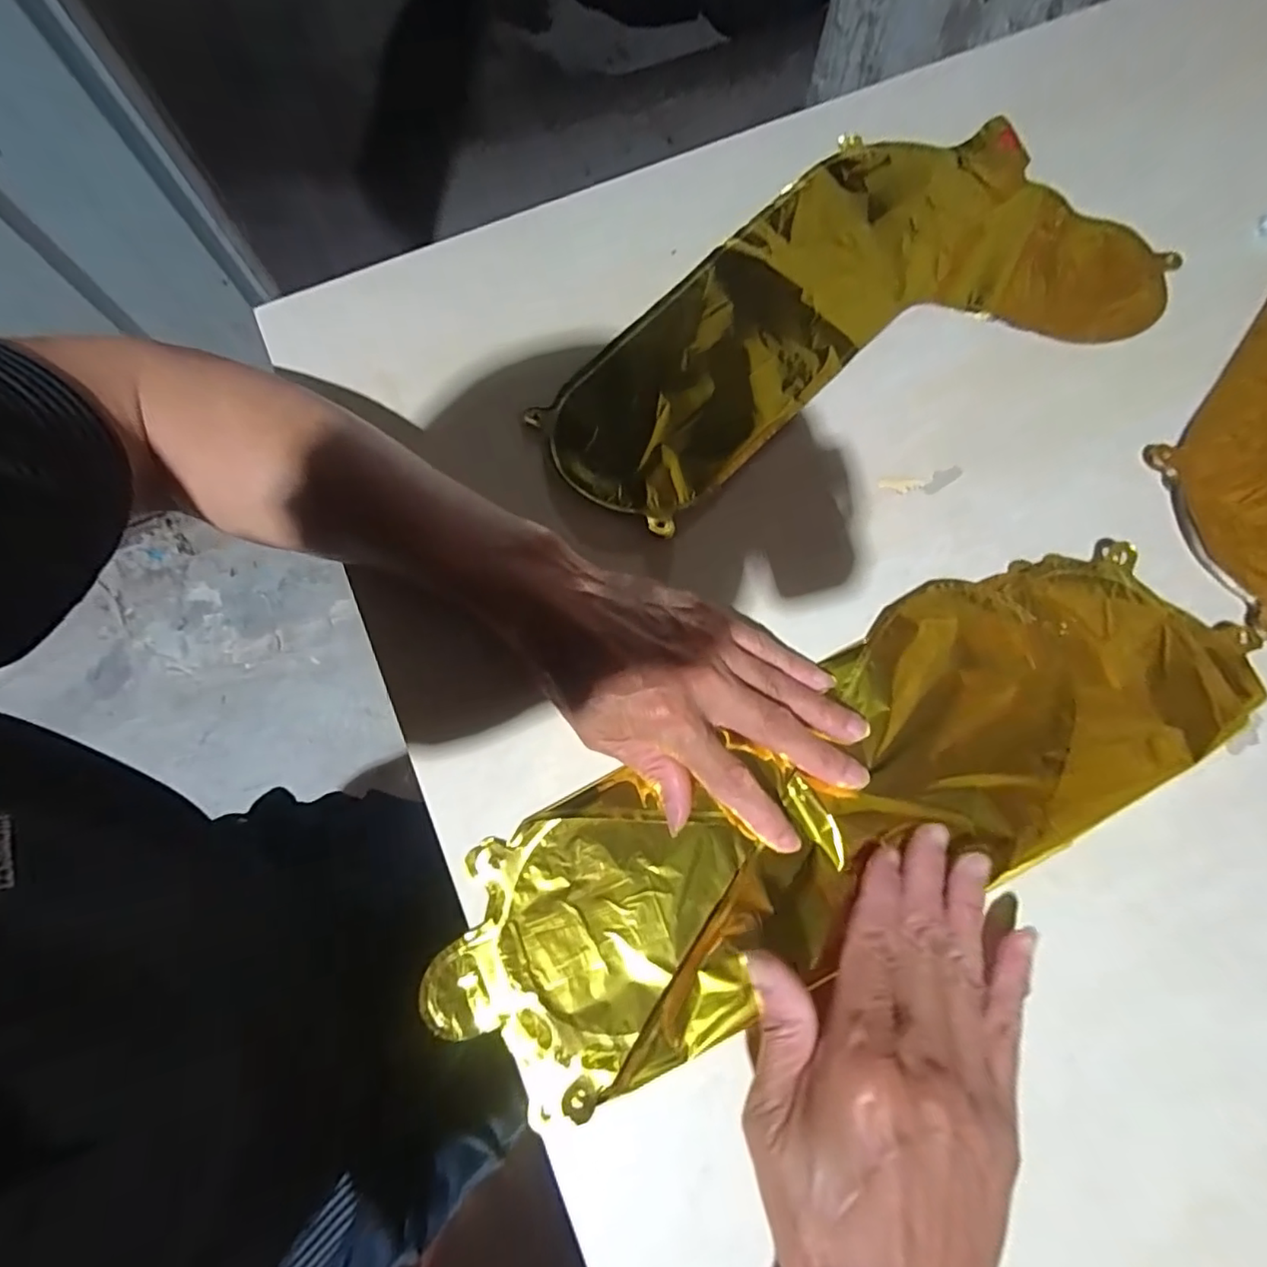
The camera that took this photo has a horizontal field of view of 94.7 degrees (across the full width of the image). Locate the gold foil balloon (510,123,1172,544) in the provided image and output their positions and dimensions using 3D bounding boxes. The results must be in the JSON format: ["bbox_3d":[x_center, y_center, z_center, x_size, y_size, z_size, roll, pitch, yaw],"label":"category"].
[{"bbox_3d":[0.123,-0.218,0.380,0.396,0.014,0.199,-24,74,-6],"label":"gold foil balloon"}]

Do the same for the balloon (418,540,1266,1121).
[{"bbox_3d":[0.105,0.083,0.291,0.416,0.013,0.129,-26,74,-5],"label":"balloon"}]

